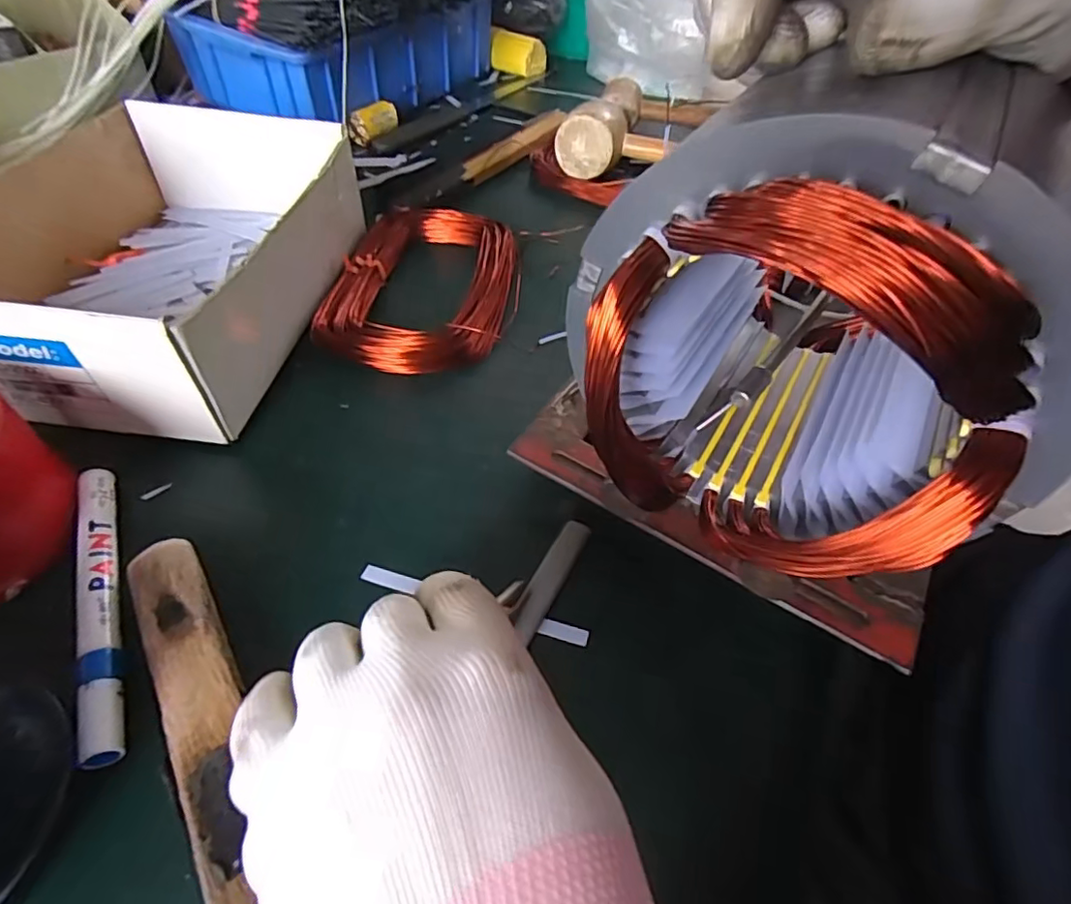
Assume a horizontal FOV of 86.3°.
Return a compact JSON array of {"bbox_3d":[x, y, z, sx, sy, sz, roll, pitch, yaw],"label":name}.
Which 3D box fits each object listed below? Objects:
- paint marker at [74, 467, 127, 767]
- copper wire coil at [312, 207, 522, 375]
[{"bbox_3d":[-0.191,0.064,0.251,0.015,0.011,0.143,-18,55,-19],"label":"paint marker"},{"bbox_3d":[-0.076,-0.124,0.407,0.125,0.025,0.179,5,50,-1],"label":"copper wire coil"}]

